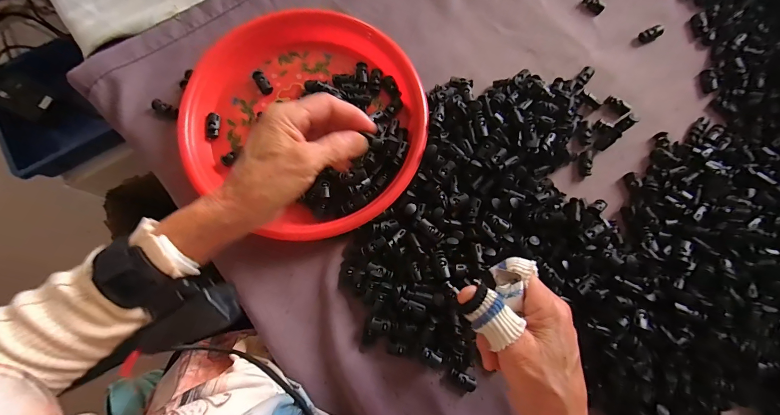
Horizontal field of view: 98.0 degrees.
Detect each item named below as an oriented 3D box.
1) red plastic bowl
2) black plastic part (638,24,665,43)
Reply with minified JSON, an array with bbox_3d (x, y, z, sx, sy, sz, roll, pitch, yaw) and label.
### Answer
[{"bbox_3d":[-0.090,-0.096,0.371,0.244,0.033,0.261,0,80,0],"label":"red plastic bowl"},{"bbox_3d":[0.319,-0.212,0.414,0.027,0.011,0.015,-30,81,-6],"label":"black plastic part"}]

